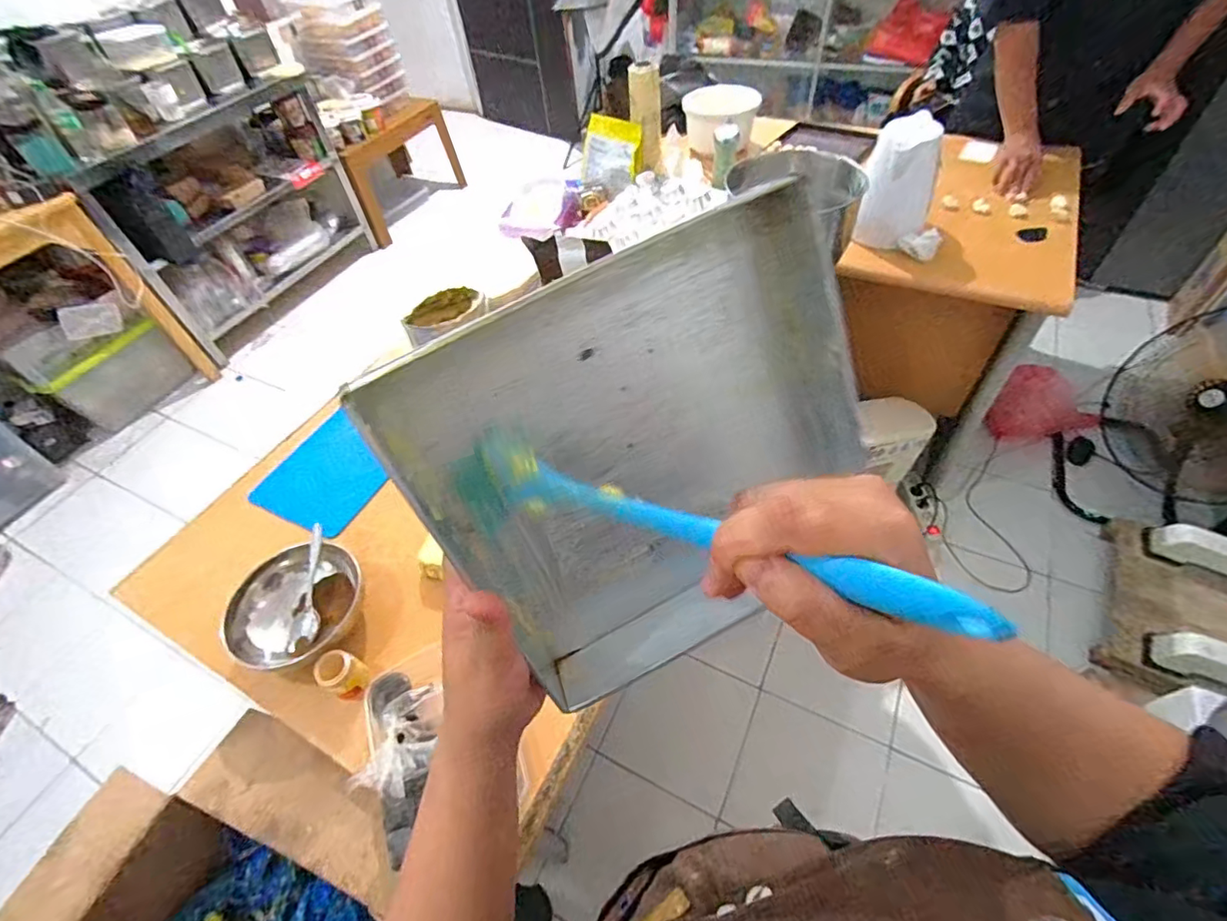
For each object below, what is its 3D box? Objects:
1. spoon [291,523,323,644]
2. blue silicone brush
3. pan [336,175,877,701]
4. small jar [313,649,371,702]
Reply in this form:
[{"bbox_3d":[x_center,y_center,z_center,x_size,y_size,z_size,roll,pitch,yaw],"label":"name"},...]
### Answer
[{"bbox_3d":[-0.417,0.167,0.745,0.029,0.015,0.153,-1,79,5],"label":"spoon"},{"bbox_3d":[0.024,0.029,0.238,0.242,0.050,0.038,13,53,33],"label":"blue silicone brush"},{"bbox_3d":[0.029,0.010,0.311,0.241,0.240,0.042,-29,29,-5],"label":"pan"},{"bbox_3d":[-0.339,0.271,0.679,0.049,0.061,0.053,-3,51,4],"label":"small jar"}]

